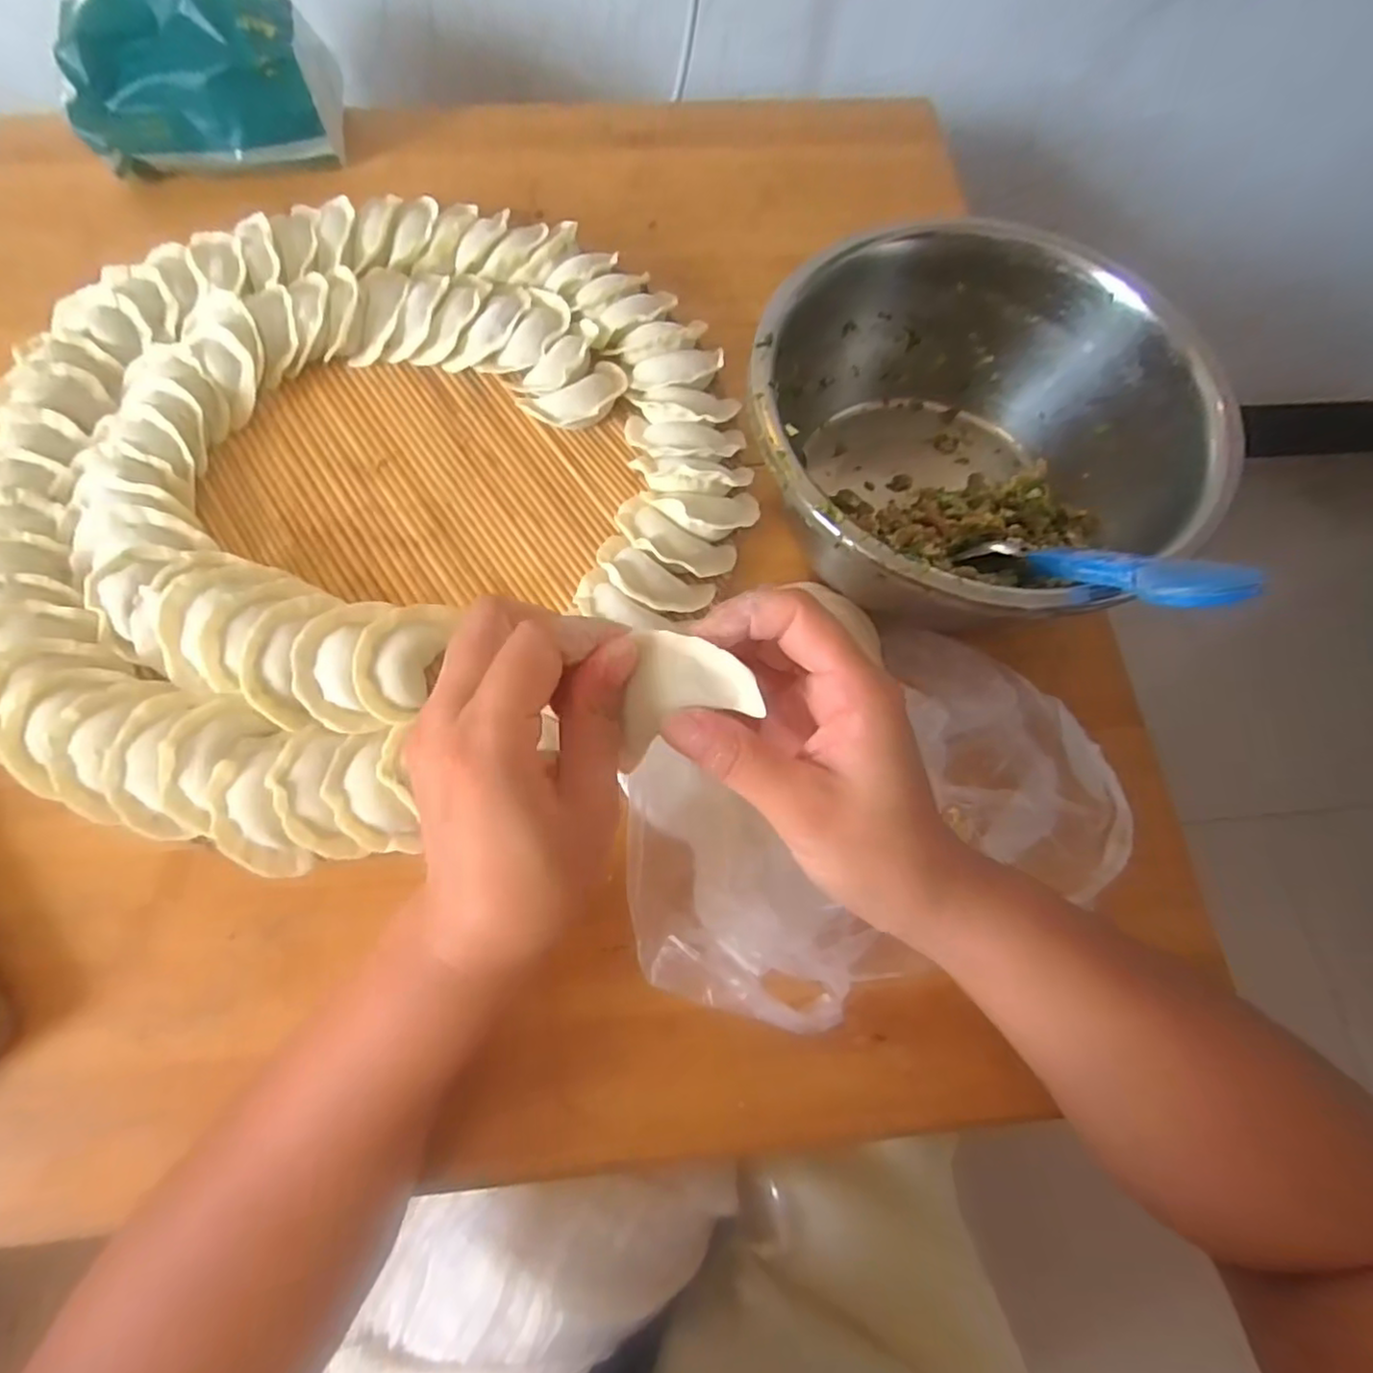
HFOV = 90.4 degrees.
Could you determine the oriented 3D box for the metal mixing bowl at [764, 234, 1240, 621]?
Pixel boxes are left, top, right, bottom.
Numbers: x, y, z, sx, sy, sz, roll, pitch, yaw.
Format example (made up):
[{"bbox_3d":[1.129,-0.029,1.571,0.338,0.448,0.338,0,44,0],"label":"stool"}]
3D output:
[{"bbox_3d":[0.134,-0.116,0.343,0.207,0.088,0.193,1,69,-3],"label":"metal mixing bowl"}]

